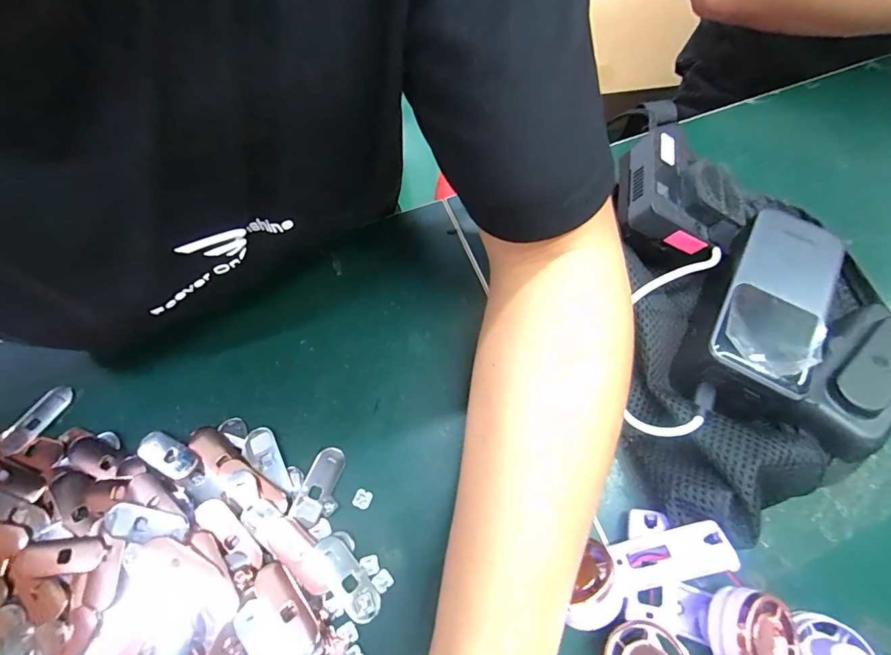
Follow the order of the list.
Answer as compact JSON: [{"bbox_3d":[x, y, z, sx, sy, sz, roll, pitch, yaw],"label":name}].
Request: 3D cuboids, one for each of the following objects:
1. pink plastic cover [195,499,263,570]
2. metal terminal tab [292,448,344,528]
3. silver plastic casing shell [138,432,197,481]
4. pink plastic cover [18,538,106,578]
[{"bbox_3d":[-0.126,0.121,0.251,0.050,0.004,0.016,40,71,18],"label":"pink plastic cover"},{"bbox_3d":[-0.080,0.099,0.270,0.017,0.004,0.046,18,66,10],"label":"metal terminal tab"},{"bbox_3d":[-0.181,0.081,0.276,0.043,0.004,0.018,24,67,12],"label":"silver plastic casing shell"},{"bbox_3d":[-0.221,0.132,0.247,0.053,0.007,0.017,-6,64,-2],"label":"pink plastic cover"}]

